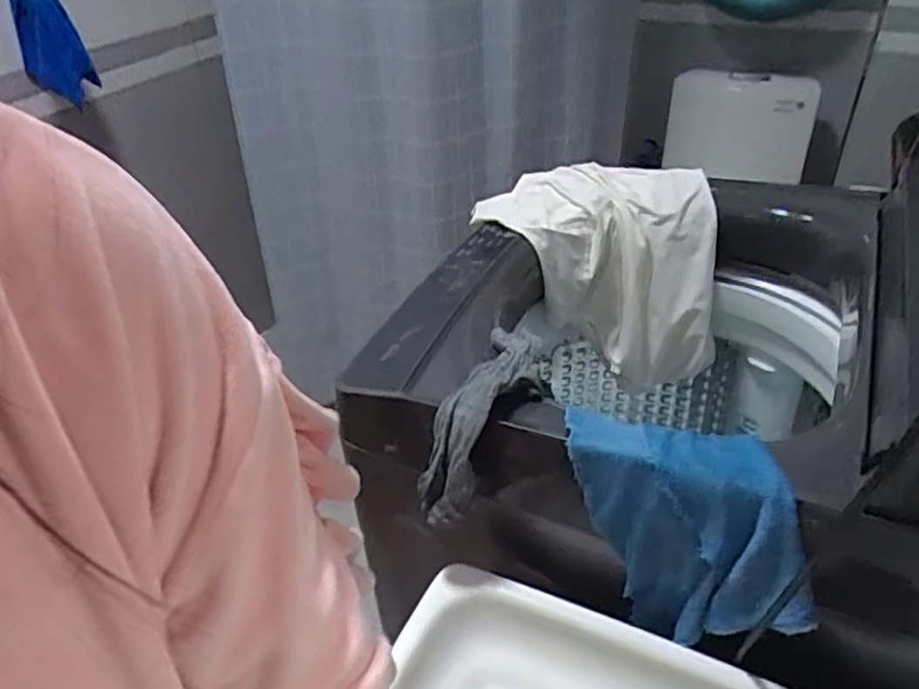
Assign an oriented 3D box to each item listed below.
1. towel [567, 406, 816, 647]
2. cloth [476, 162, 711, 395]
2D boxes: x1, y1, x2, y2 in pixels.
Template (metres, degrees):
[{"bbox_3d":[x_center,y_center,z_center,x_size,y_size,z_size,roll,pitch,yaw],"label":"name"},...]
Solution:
[{"bbox_3d":[0.168,0.146,0.537,0.200,0.159,0.089,19,42,28],"label":"towel"},{"bbox_3d":[0.183,-0.092,0.945,0.309,0.228,0.177,5,37,12],"label":"cloth"}]

